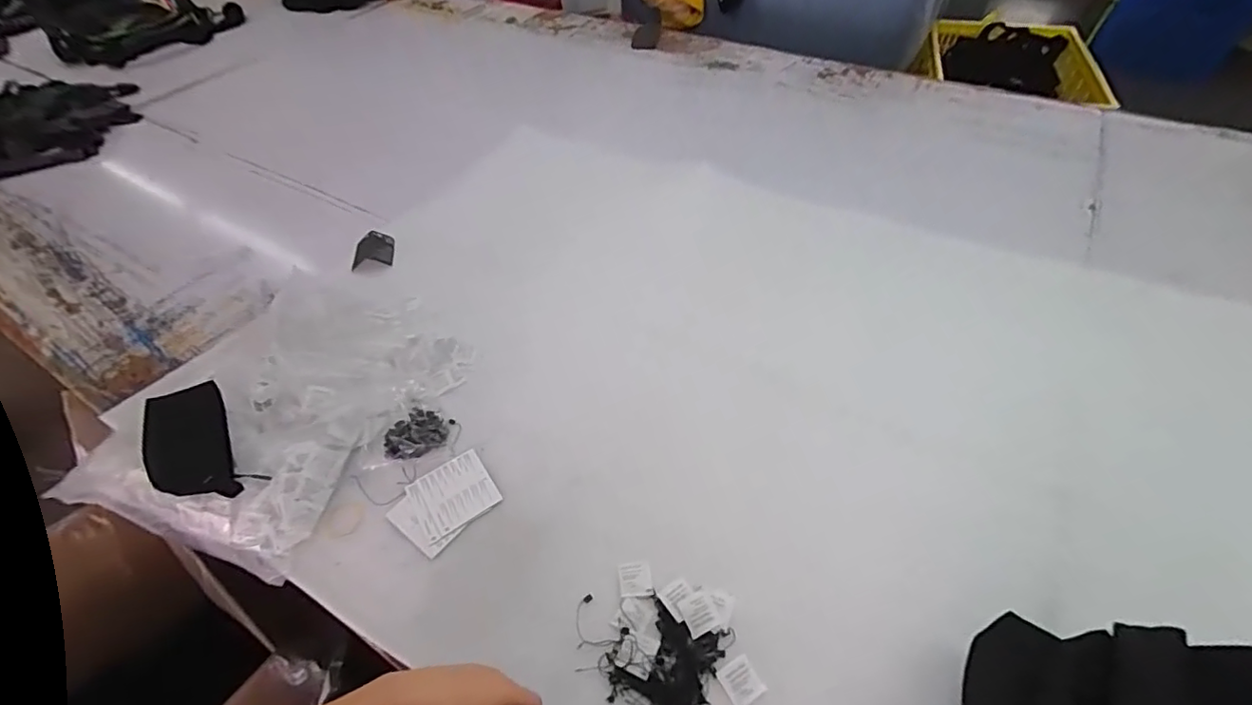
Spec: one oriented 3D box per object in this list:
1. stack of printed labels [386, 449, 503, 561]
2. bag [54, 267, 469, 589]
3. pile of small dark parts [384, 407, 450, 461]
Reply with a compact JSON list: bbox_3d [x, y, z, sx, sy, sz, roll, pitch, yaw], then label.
[{"bbox_3d":[-0.249,0.205,0.732,0.132,0.006,0.108,-36,56,-23],"label":"stack of printed labels"},{"bbox_3d":[-0.521,0.057,0.816,0.453,0.102,0.472,22,55,21],"label":"bag"},{"bbox_3d":[-0.315,0.116,0.782,0.089,0.034,0.072,-27,53,-17],"label":"pile of small dark parts"}]

